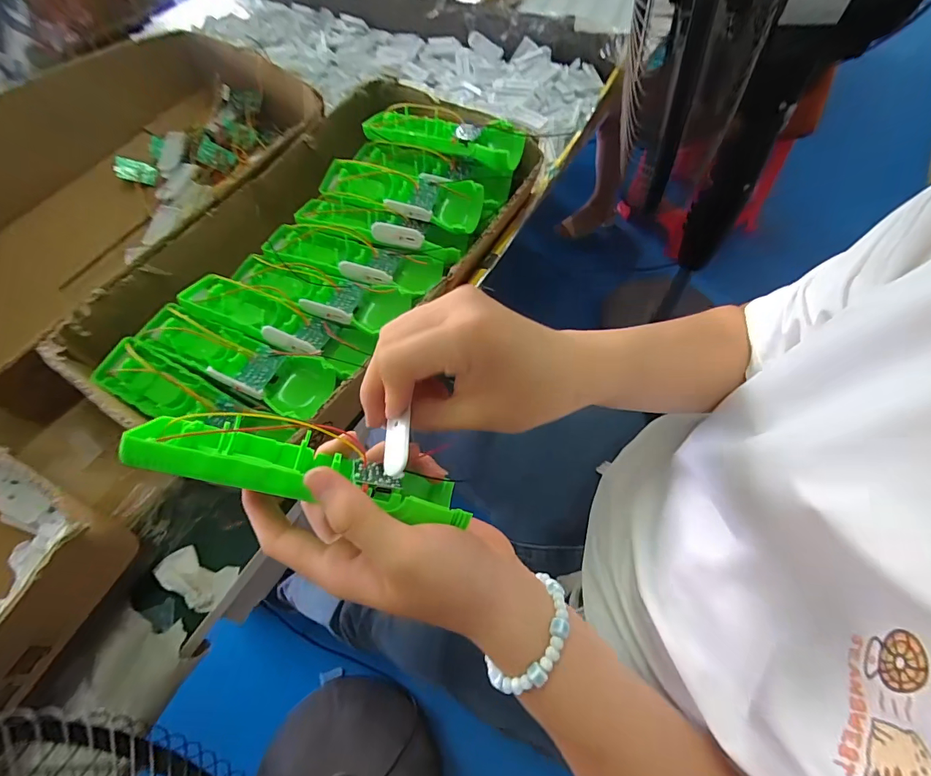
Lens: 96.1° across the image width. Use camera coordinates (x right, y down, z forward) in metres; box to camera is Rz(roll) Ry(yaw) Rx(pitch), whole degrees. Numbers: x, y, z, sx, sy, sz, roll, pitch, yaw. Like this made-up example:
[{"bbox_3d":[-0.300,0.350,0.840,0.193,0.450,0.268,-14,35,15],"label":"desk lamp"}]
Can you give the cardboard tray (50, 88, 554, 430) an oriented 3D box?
[{"bbox_3d":[-0.125,-0.129,0.383,0.233,0.067,0.417,28,65,18],"label":"cardboard tray"}]

